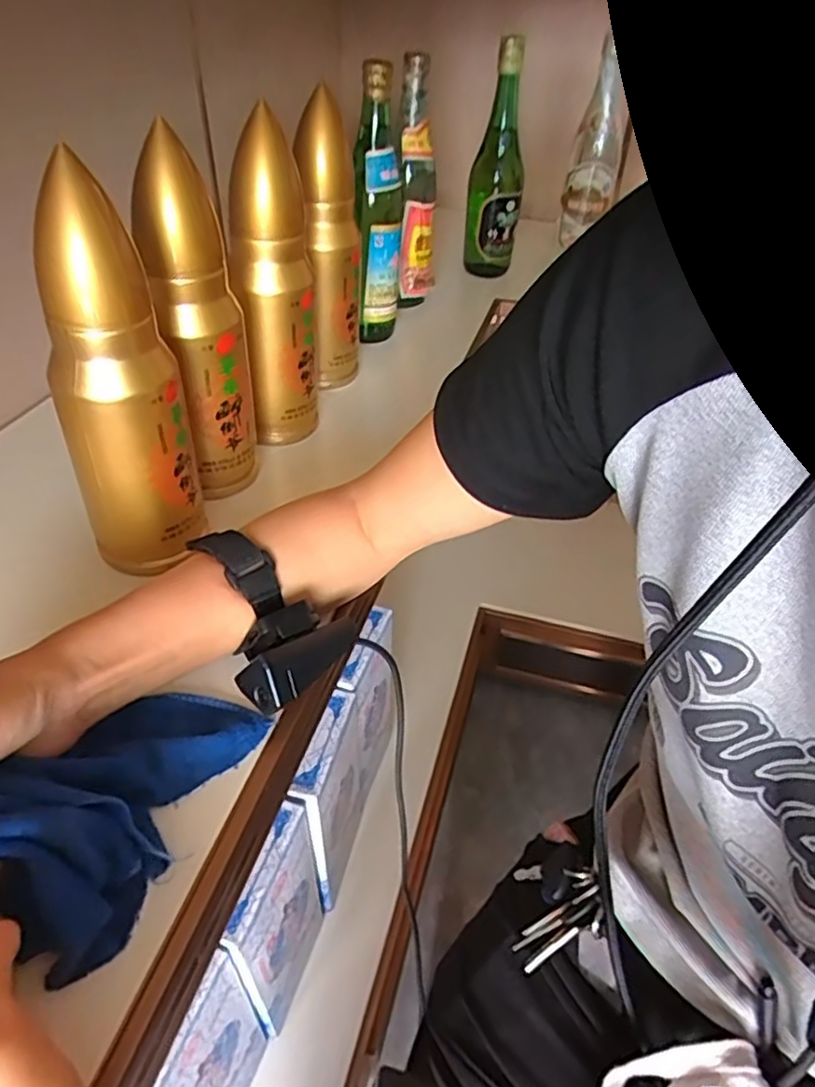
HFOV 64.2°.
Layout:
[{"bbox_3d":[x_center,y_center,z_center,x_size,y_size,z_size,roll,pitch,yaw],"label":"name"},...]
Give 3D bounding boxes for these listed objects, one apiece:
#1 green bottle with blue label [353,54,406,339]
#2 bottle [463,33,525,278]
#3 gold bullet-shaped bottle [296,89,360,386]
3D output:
[{"bbox_3d":[-0.031,-0.330,0.666,0.051,0.244,0.057,3,41,0],"label":"green bottle with blue label"},{"bbox_3d":[0.119,-0.490,0.855,0.068,0.273,0.071,3,41,0],"label":"bottle"},{"bbox_3d":[-0.068,-0.255,0.587,0.051,0.228,0.052,0,41,-4],"label":"gold bullet-shaped bottle"}]

